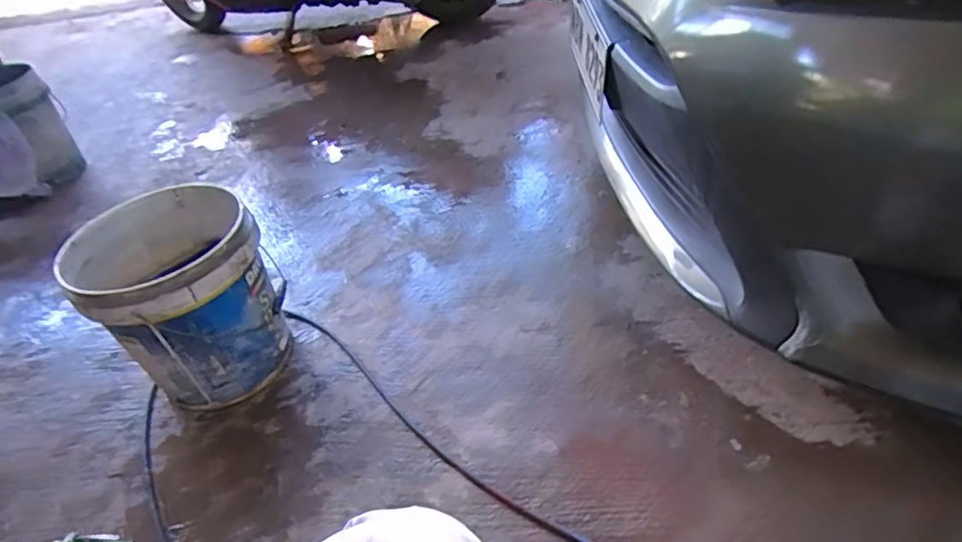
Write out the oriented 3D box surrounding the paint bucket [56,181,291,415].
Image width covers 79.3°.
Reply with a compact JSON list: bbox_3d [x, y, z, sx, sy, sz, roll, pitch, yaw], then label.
[{"bbox_3d":[-0.538,0.049,1.061,0.278,0.307,0.298,-6,42,5],"label":"paint bucket"}]

